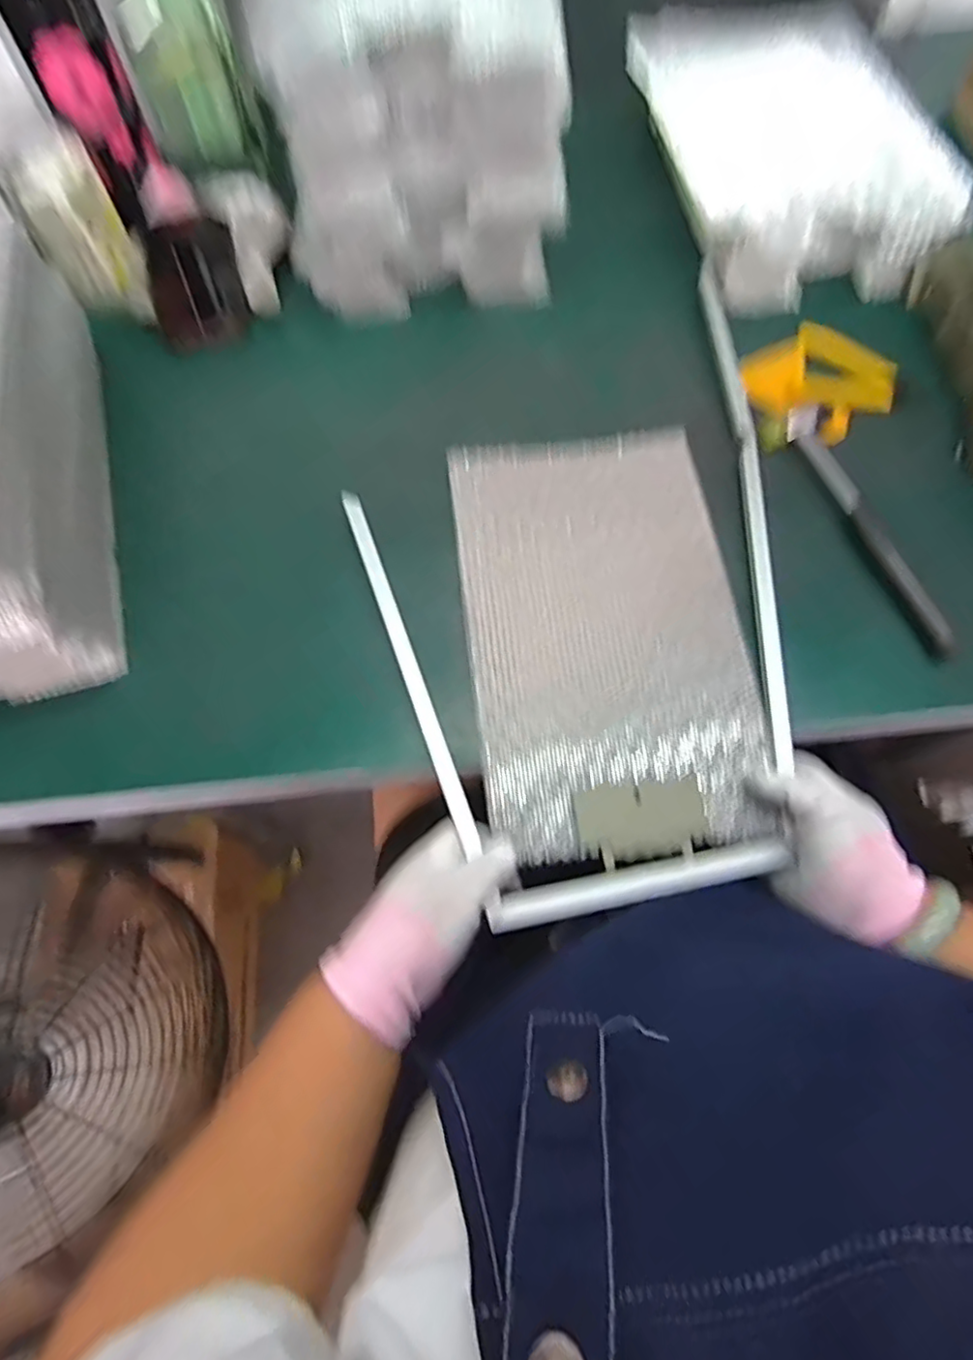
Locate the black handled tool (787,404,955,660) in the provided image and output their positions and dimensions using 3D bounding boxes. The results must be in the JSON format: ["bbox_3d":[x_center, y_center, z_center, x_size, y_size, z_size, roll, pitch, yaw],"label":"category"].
[{"bbox_3d":[0.295,-0.121,0.502,0.025,0.017,0.225,-15,68,-6],"label":"black handled tool"}]

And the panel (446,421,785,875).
[{"bbox_3d":[0.089,-0.046,0.487,0.200,0.028,0.327,-7,67,-3],"label":"panel"}]

